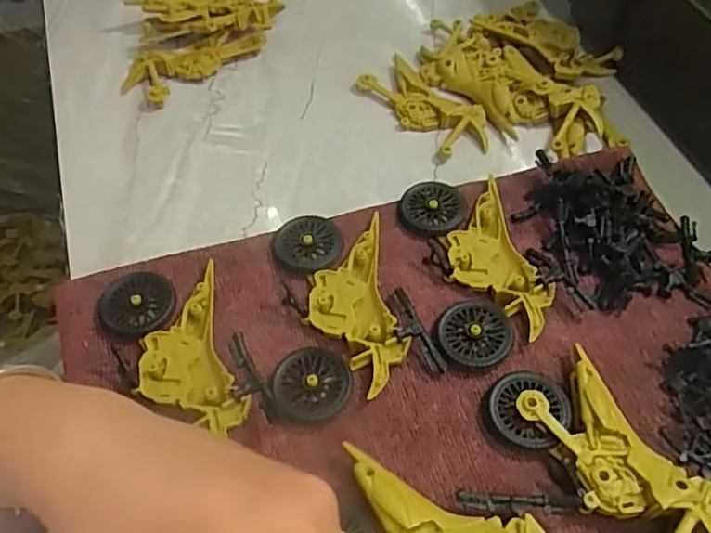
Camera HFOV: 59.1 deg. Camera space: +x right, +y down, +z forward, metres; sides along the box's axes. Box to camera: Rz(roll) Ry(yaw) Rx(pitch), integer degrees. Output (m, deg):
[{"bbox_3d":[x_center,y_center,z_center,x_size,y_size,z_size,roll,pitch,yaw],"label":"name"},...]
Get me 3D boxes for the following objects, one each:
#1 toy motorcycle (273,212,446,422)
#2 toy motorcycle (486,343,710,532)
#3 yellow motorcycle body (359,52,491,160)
[{"bbox_3d":[-0.008,0.019,0.319,0.074,0.012,0.111,-10,55,-8],"label":"toy motorcycle"},{"bbox_3d":[0.109,0.090,0.267,0.057,0.018,0.113,-22,58,-15],"label":"toy motorcycle"},{"bbox_3d":[0.047,-0.108,0.418,0.045,0.012,0.095,-34,62,-22],"label":"yellow motorcycle body"}]

